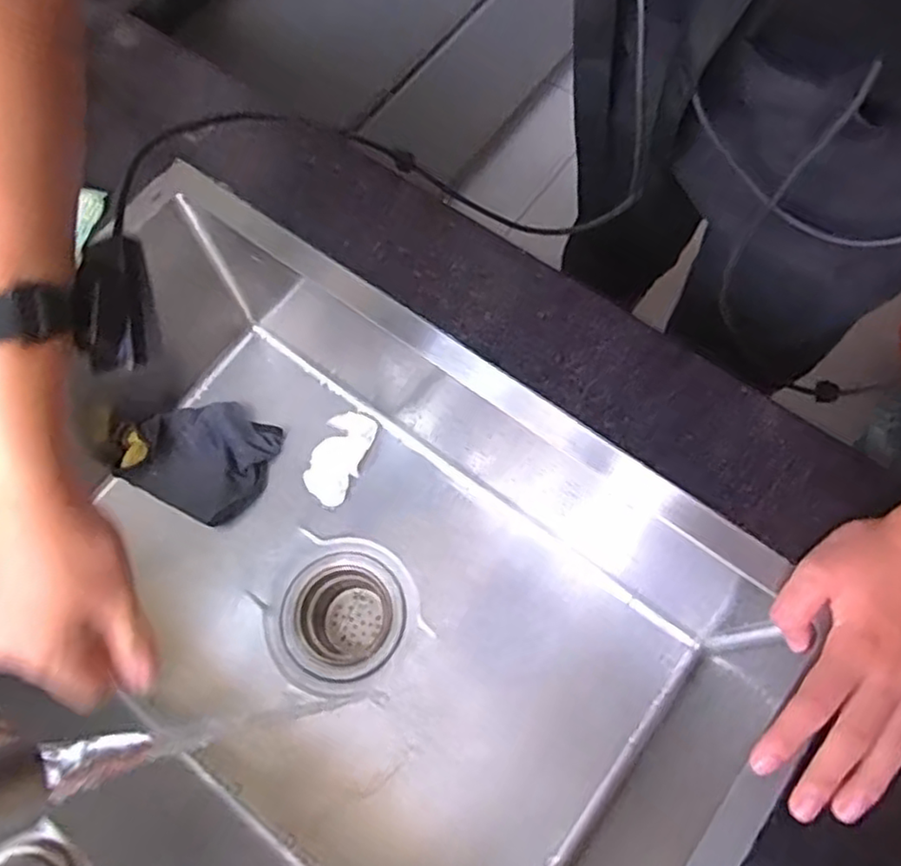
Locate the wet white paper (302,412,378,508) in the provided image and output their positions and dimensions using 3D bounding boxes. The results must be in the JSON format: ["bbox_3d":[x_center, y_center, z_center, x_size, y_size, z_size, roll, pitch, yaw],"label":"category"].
[{"bbox_3d":[-0.106,0.022,0.649,0.047,0.011,0.088,21,72,10],"label":"wet white paper"}]

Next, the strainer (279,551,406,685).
[{"bbox_3d":[-0.096,0.171,0.633,0.108,0.057,0.106,-1,70,2],"label":"strainer"}]

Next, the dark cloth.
[{"bbox_3d":[-0.234,0.021,0.645,0.122,0.031,0.107,24,73,11],"label":"dark cloth"}]

